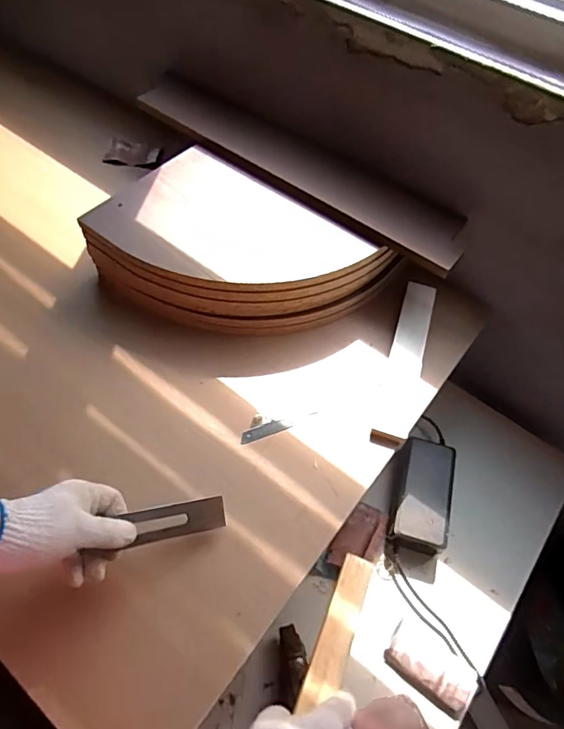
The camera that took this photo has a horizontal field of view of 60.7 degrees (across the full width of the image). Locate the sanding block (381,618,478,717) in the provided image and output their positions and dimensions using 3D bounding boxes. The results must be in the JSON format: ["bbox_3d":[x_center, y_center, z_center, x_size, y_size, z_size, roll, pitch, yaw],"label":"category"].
[{"bbox_3d":[0.209,0.426,0.674,0.121,0.022,0.066,34,61,17],"label":"sanding block"}]

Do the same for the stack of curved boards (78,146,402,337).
[{"bbox_3d":[-0.068,-0.160,0.749,0.404,0.121,0.258,30,59,14],"label":"stack of curved boards"}]

